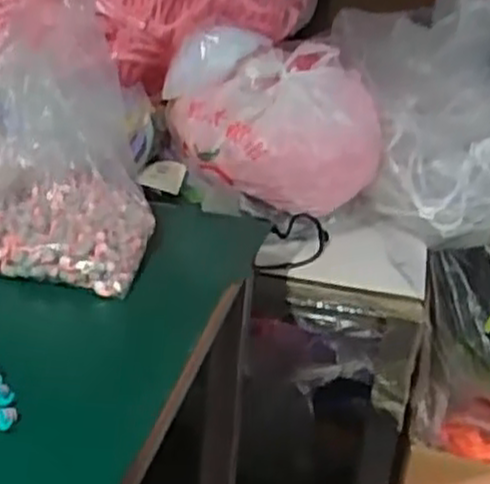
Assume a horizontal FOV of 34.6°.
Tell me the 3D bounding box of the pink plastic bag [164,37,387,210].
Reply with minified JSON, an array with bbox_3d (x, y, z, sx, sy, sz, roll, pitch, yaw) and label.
[{"bbox_3d":[0.048,-0.142,0.968,0.245,0.152,0.172,-14,32,-34],"label":"pink plastic bag"}]

